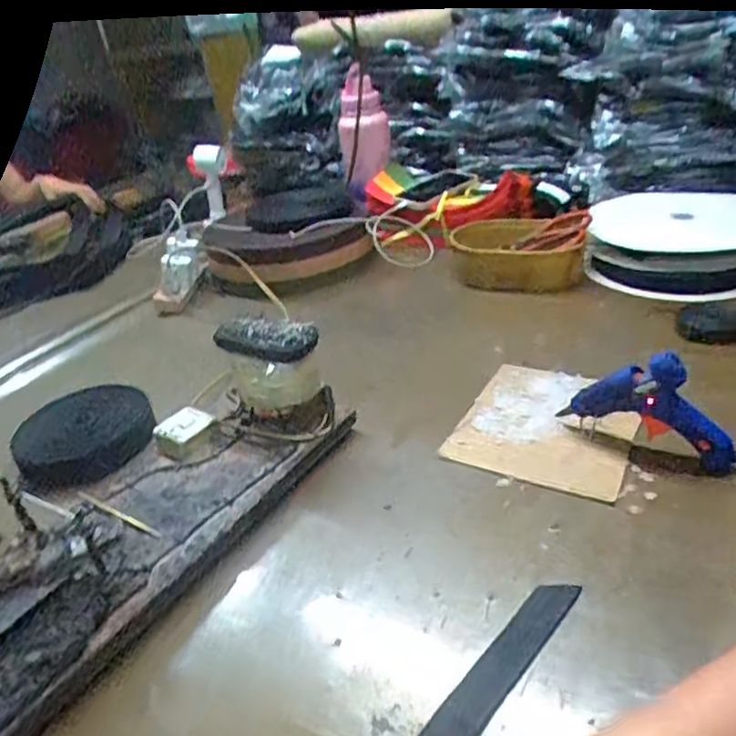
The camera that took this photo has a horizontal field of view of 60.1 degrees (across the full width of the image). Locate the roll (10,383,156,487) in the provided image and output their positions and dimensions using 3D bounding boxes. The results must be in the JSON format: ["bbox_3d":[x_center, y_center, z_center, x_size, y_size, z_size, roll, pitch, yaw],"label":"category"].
[{"bbox_3d":[-0.292,0.073,0.665,0.134,0.038,0.095,-8,74,-9],"label":"roll"}]

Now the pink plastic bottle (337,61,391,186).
[{"bbox_3d":[-0.005,-0.426,1.135,0.086,0.246,0.075,-5,54,0],"label":"pink plastic bottle"}]

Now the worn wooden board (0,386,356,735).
[{"bbox_3d":[-0.199,0.143,0.482,0.137,0.051,0.488,16,39,29],"label":"worn wooden board"}]

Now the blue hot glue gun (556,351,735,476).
[{"bbox_3d":[0.240,0.032,0.545,0.145,0.097,0.026,15,38,27],"label":"blue hot glue gun"}]

